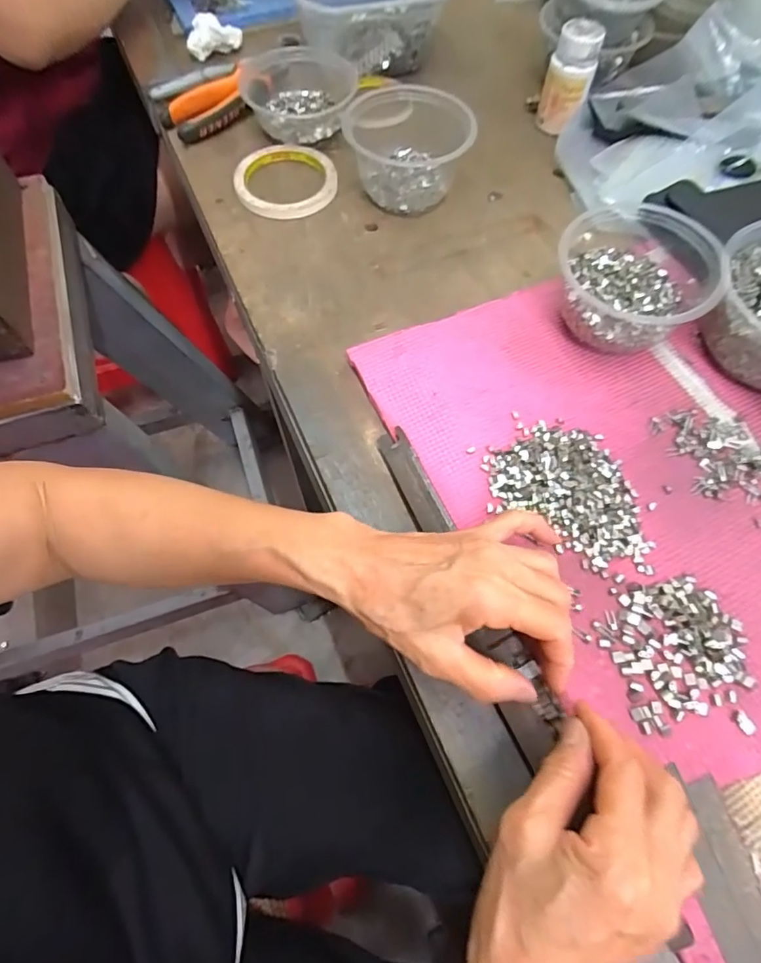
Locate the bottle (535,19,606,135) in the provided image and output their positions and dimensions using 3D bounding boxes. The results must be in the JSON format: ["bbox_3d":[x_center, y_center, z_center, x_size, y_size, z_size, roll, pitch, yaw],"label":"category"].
[{"bbox_3d":[0.187,-0.400,0.507,0.045,0.074,0.043,14,65,6],"label":"bottle"}]

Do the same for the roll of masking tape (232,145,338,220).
[{"bbox_3d":[-0.092,-0.293,0.500,0.097,0.013,0.094,1,65,-1],"label":"roll of masking tape"}]

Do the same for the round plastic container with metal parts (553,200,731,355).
[{"bbox_3d":[0.190,-0.150,0.394,0.113,0.066,0.100,35,69,15],"label":"round plastic container with metal parts"}]

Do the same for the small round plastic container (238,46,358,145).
[{"bbox_3d":[-0.086,-0.394,0.528,0.118,0.045,0.098,2,65,0],"label":"small round plastic container"}]

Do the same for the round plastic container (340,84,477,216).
[{"bbox_3d":[0.023,-0.321,0.487,0.107,0.064,0.135,-8,65,-4],"label":"round plastic container"}]

